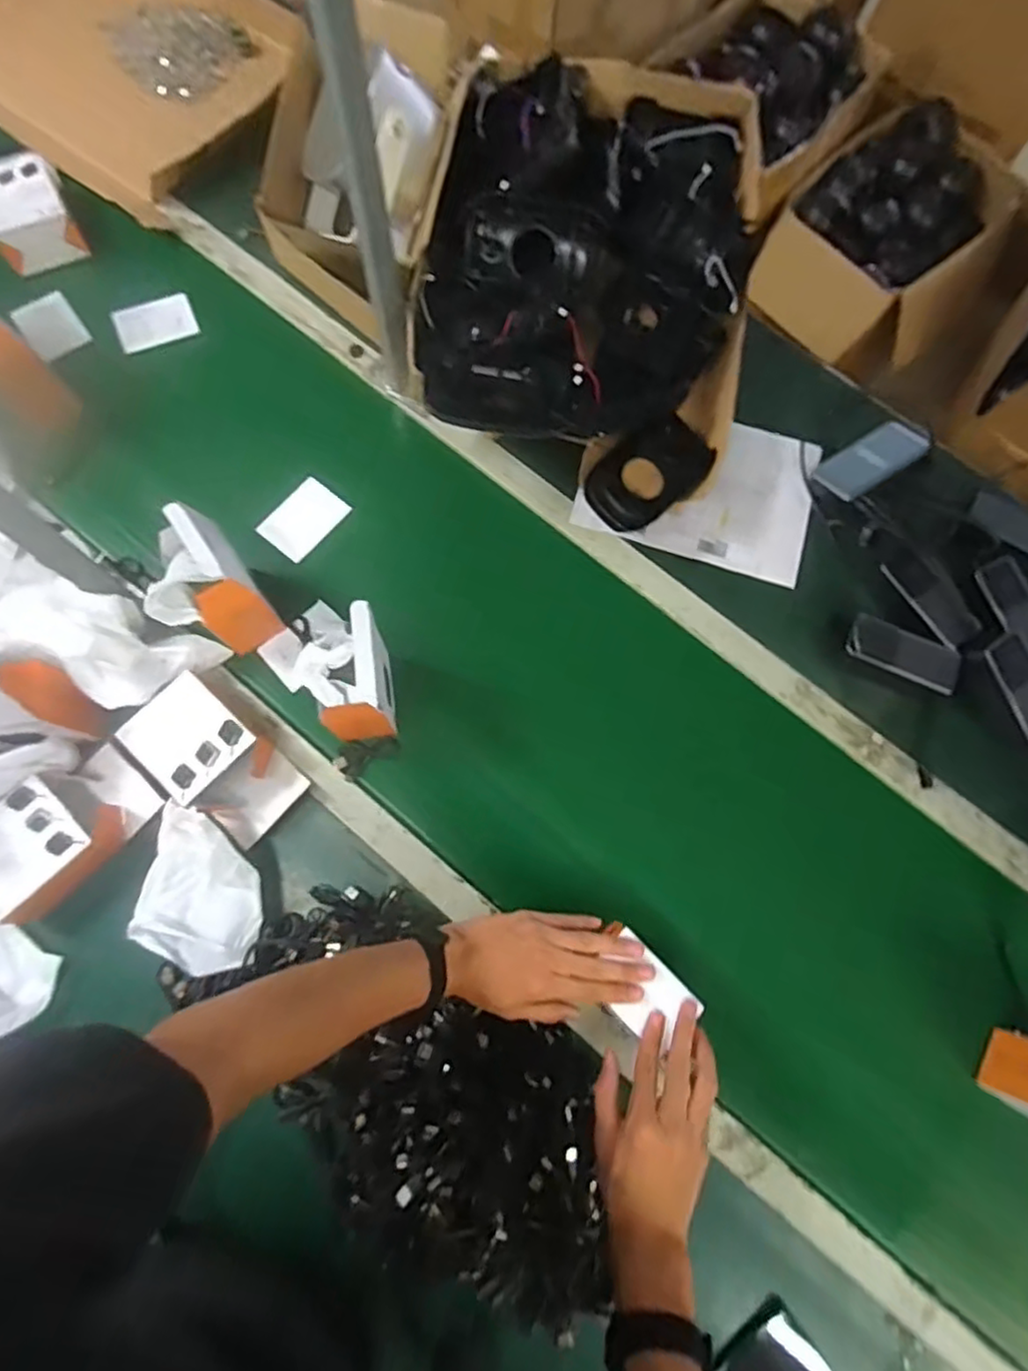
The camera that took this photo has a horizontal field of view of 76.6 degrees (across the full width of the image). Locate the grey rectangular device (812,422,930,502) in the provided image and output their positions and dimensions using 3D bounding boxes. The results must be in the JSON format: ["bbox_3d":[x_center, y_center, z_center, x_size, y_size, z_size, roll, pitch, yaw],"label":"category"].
[{"bbox_3d":[0.451,-0.285,0.827,0.121,0.011,0.076,-31,51,14],"label":"grey rectangular device"}]

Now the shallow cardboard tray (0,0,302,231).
[{"bbox_3d":[-0.603,-0.969,0.980,0.507,0.077,0.423,35,75,8],"label":"shallow cardboard tray"}]

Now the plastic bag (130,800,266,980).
[{"bbox_3d":[-0.310,0.207,0.651,0.142,0.066,0.144,19,73,3],"label":"plastic bag"}]

